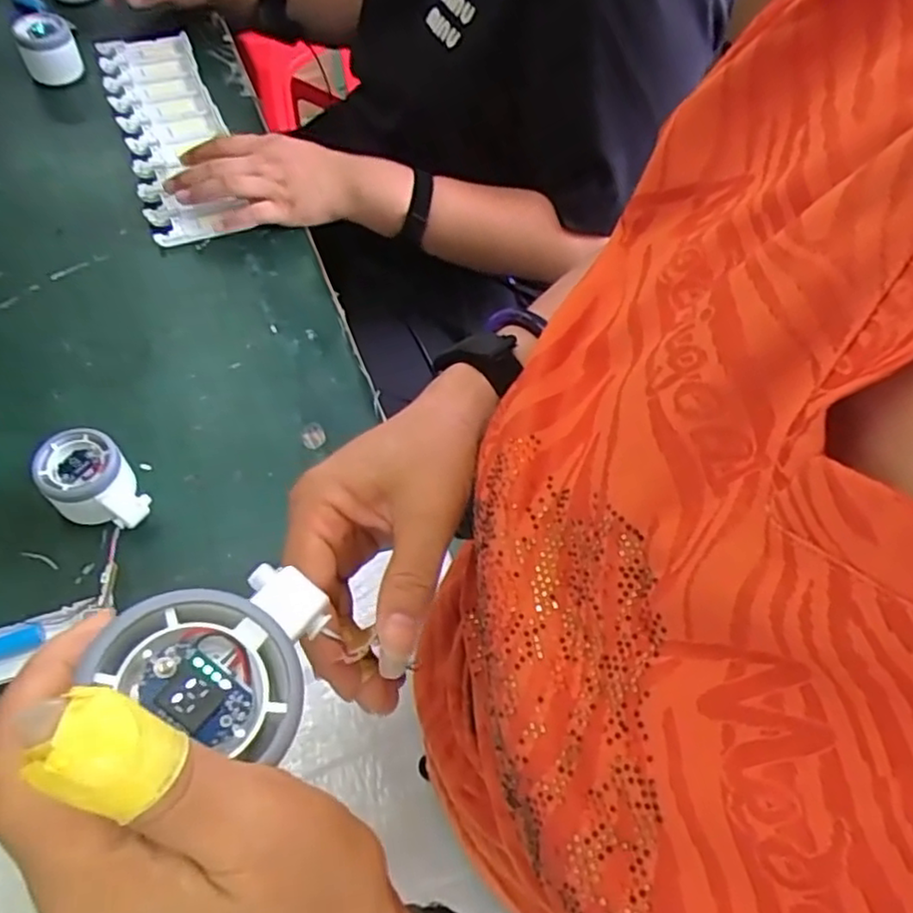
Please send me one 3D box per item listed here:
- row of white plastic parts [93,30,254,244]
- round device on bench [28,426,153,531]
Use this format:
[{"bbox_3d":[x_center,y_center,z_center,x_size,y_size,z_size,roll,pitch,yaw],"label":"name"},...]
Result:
[{"bbox_3d":[-0.309,-0.355,0.747,0.103,0.033,0.317,-19,63,-15],"label":"row of white plastic parts"},{"bbox_3d":[-0.274,0.025,0.521,0.062,0.049,0.084,-34,67,-21],"label":"round device on bench"}]

